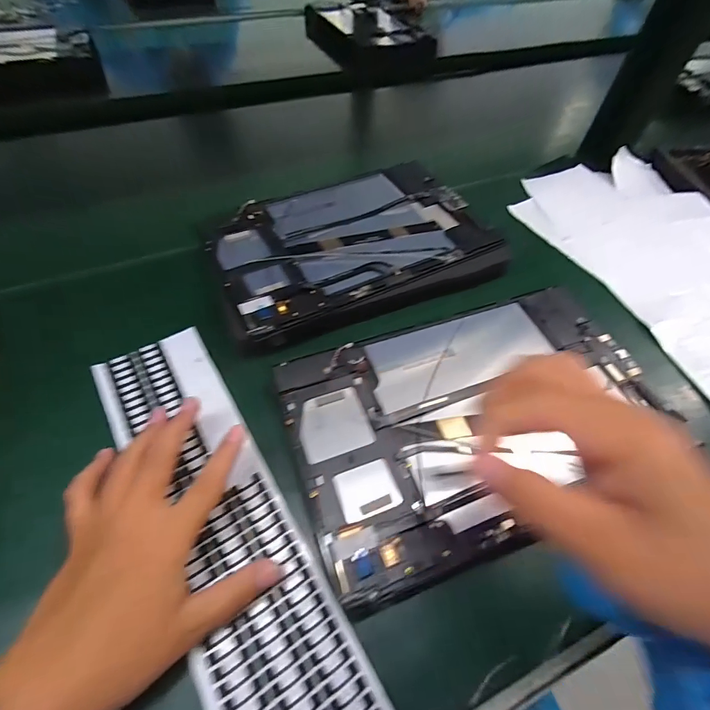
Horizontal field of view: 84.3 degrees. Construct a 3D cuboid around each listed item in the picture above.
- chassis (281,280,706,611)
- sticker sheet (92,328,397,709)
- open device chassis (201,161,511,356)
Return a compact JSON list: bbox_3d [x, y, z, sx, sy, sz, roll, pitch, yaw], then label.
[{"bbox_3d":[0.079,0.038,0.258,0.238,0.030,0.147,-17,60,-13],"label":"chassis"},{"bbox_3d":[-0.071,0.106,0.225,0.079,0.006,0.311,-25,61,-18],"label":"sticker sheet"},{"bbox_3d":[-0.001,-0.096,0.347,0.241,0.024,0.167,-21,61,-16],"label":"open device chassis"}]

